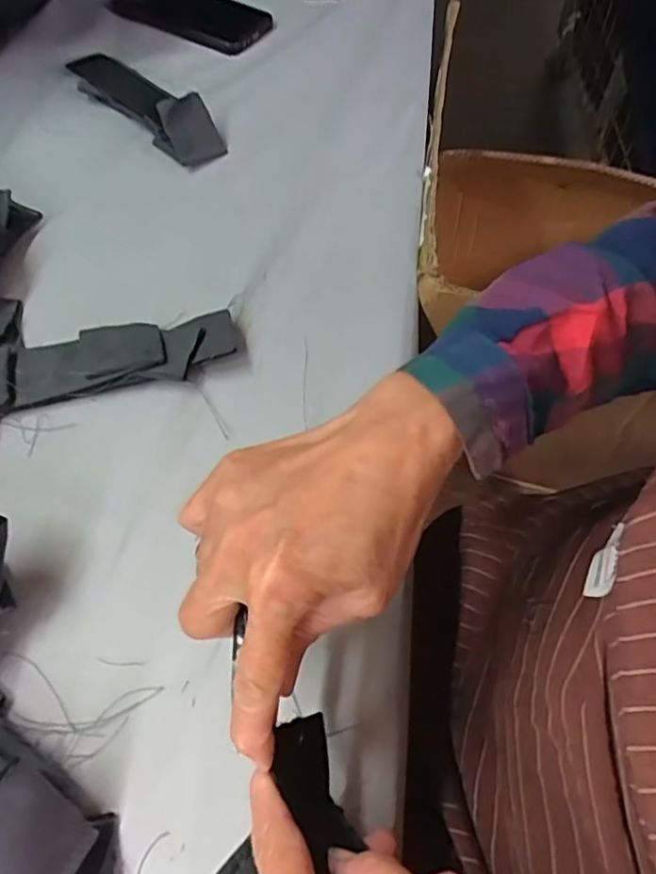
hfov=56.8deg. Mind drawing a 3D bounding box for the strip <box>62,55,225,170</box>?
[{"bbox_3d":[-0.167,-0.305,0.538,0.051,0.031,0.192,-37,67,-20],"label":"strip"}]

